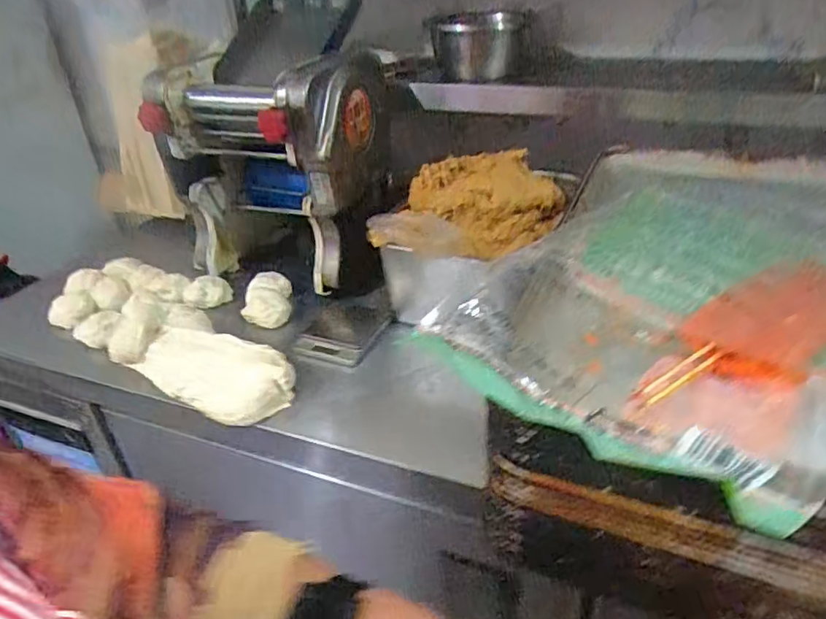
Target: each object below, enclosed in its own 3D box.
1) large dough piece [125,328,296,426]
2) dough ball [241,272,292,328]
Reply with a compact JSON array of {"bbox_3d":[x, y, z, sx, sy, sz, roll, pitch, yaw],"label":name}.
[{"bbox_3d":[-0.274,0.080,0.791,0.244,0.048,0.114,15,37,27],"label":"large dough piece"},{"bbox_3d":[-0.237,-0.021,0.952,0.079,0.047,0.107,-1,33,5],"label":"dough ball"}]

